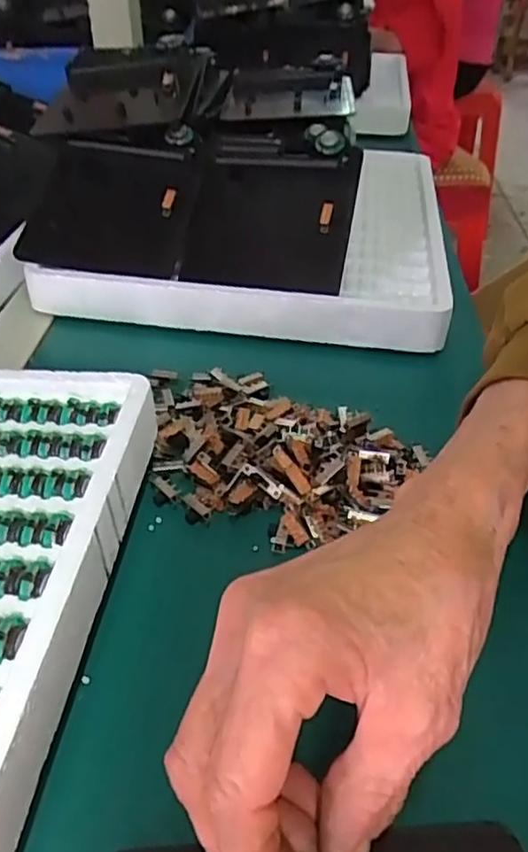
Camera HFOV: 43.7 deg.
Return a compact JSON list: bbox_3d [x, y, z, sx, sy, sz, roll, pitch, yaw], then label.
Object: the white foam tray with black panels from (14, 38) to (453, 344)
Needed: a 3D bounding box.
[{"bbox_3d":[-0.007,-0.204,0.515,0.290,0.113,0.305,6,40,6],"label":"white foam tray with black panels"}]

